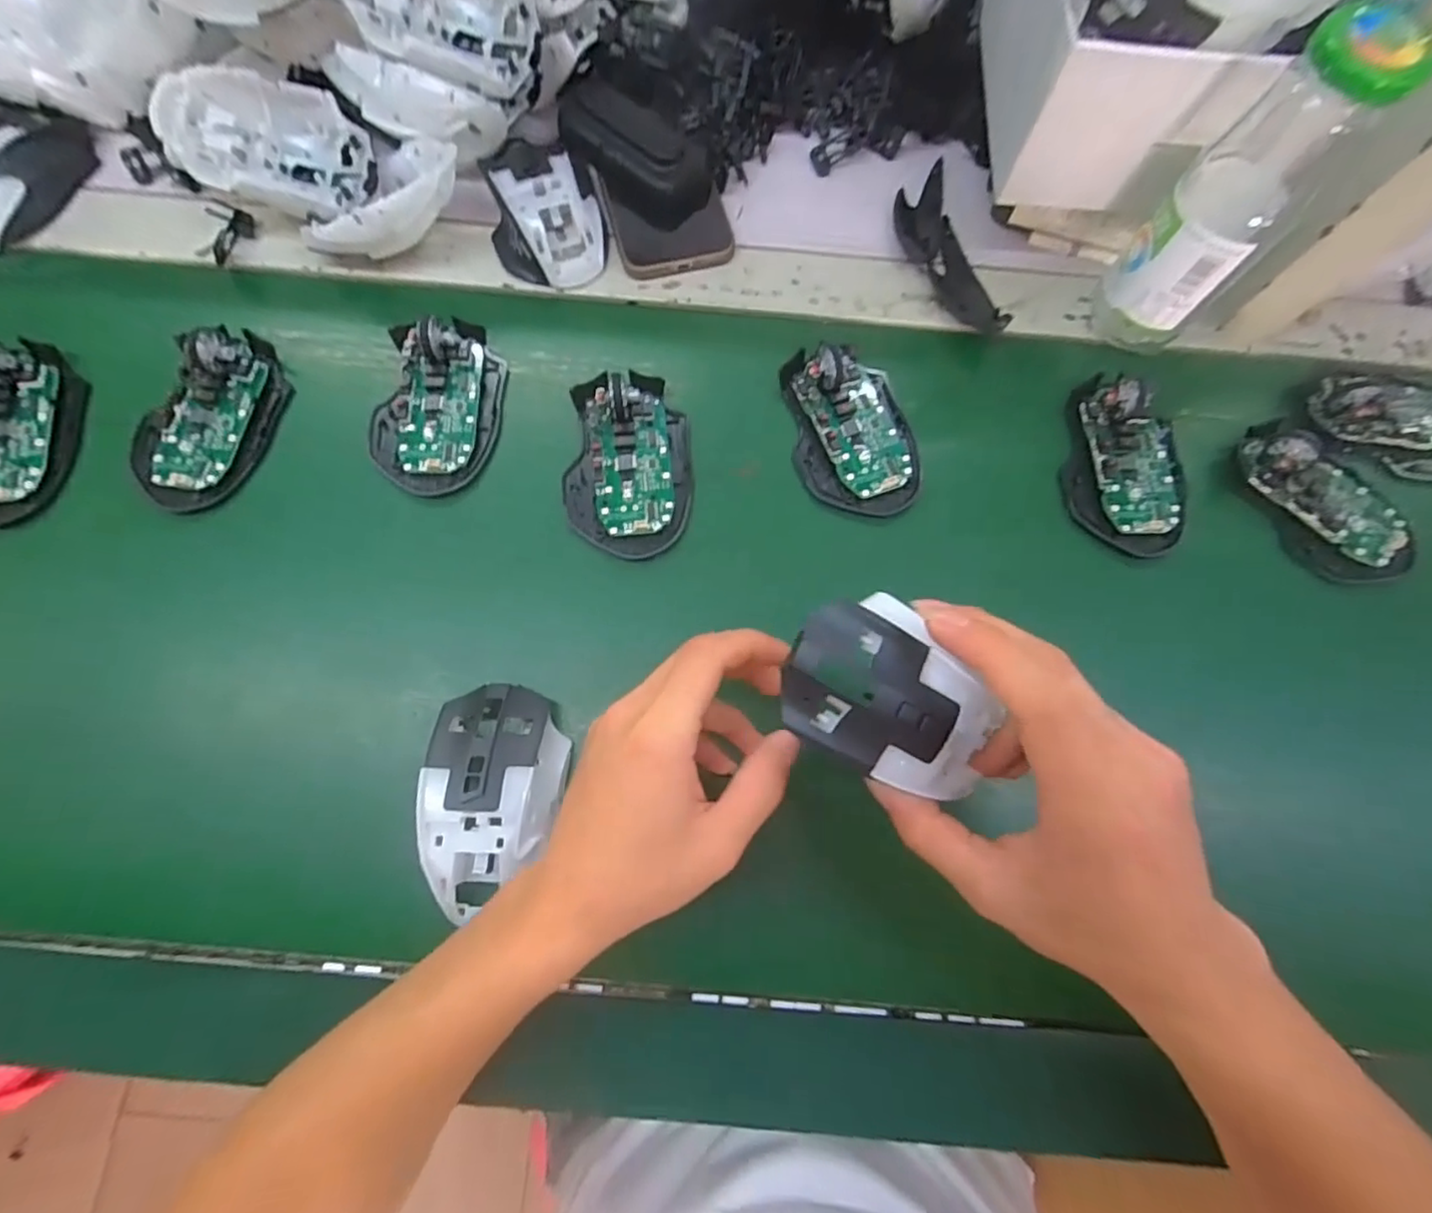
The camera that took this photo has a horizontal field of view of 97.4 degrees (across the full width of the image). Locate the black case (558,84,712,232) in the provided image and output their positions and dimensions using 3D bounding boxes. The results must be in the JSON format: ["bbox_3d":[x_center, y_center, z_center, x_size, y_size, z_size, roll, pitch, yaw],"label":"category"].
[{"bbox_3d":[-0.056,-0.320,0.436,0.065,0.033,0.109,-40,79,-11],"label":"black case"}]

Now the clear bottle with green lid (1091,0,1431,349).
[{"bbox_3d":[0.281,-0.219,0.344,0.065,0.167,0.057,-42,80,-12],"label":"clear bottle with green lid"}]

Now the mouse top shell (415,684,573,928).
[{"bbox_3d":[-0.108,0.095,0.308,0.064,0.028,0.112,0,75,-1],"label":"mouse top shell"}]

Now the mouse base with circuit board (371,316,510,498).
[{"bbox_3d":[-0.169,-0.125,0.377,0.074,0.028,0.112,2,74,-1],"label":"mouse base with circuit board"}]

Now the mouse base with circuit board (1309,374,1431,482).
[{"bbox_3d":[0.435,-0.122,0.393,0.101,0.025,0.066,27,76,6],"label":"mouse base with circuit board"}]

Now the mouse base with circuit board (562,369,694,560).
[{"bbox_3d":[-0.052,-0.086,0.367,0.073,0.031,0.110,-5,75,-3],"label":"mouse base with circuit board"}]

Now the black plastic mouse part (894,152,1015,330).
[{"bbox_3d":[0.155,-0.241,0.424,0.051,0.018,0.146,-13,75,-5],"label":"black plastic mouse part"}]

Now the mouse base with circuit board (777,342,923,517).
[{"bbox_3d":[0.085,-0.110,0.381,0.074,0.029,0.106,-6,75,-3],"label":"mouse base with circuit board"}]

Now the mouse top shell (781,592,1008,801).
[{"bbox_3d":[0.070,0.036,0.242,0.084,0.029,0.061,28,76,6],"label":"mouse top shell"}]

